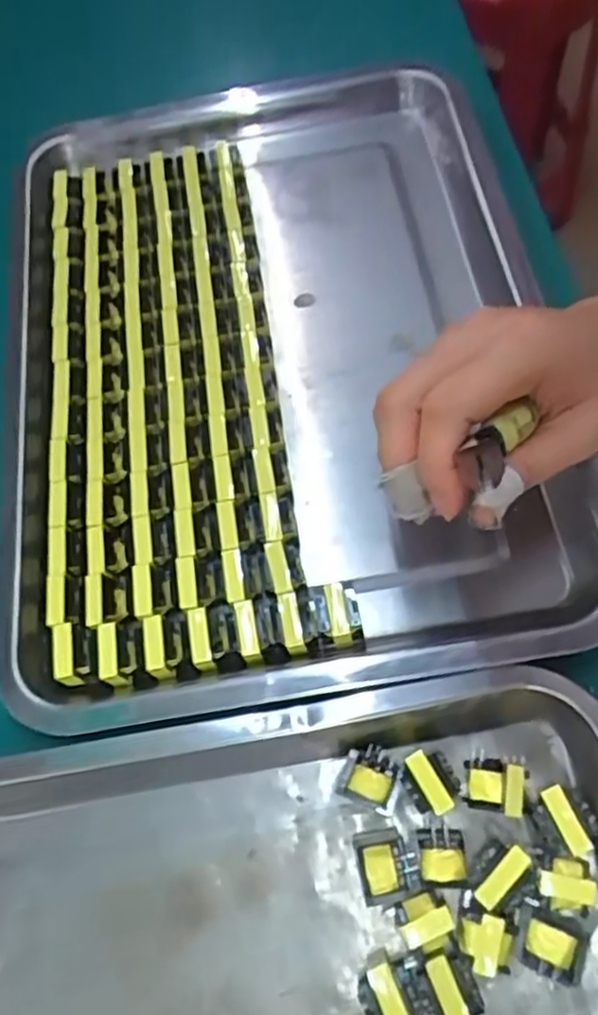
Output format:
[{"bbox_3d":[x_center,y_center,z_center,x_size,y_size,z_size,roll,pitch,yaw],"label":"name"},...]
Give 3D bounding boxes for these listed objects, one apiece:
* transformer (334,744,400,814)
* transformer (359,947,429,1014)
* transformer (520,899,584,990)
[{"bbox_3d":[0.029,0.110,0.285,0.022,0.021,0.023,21,69,13],"label":"transformer"},{"bbox_3d":[0.033,0.178,0.254,0.021,0.019,0.025,-13,66,-2],"label":"transformer"},{"bbox_3d":[0.091,0.159,0.253,0.022,0.017,0.020,16,68,11],"label":"transformer"}]

